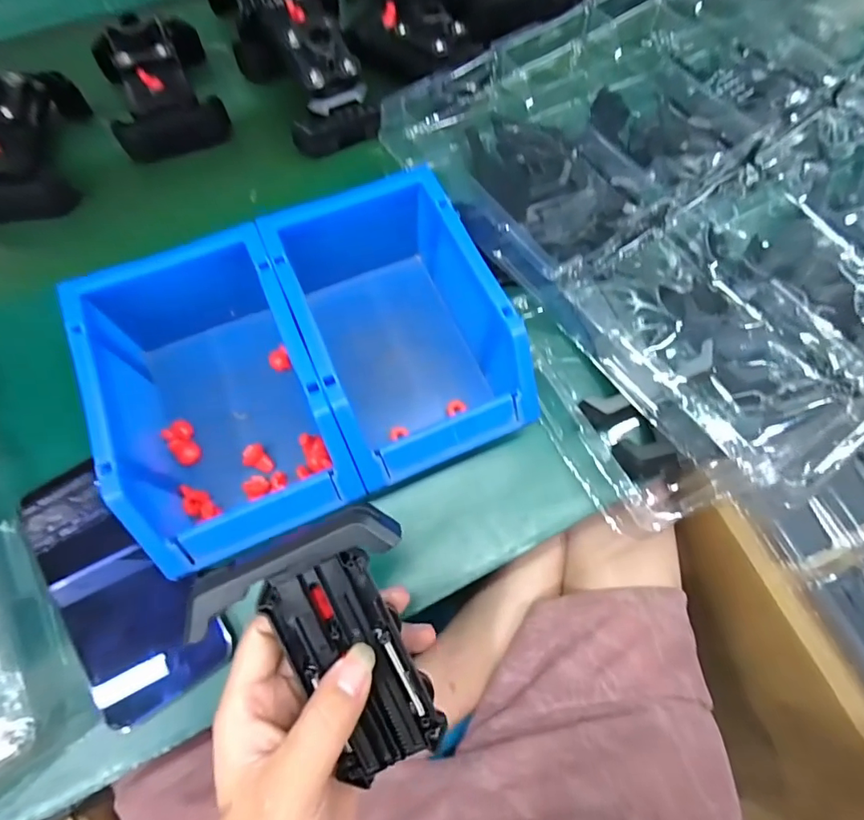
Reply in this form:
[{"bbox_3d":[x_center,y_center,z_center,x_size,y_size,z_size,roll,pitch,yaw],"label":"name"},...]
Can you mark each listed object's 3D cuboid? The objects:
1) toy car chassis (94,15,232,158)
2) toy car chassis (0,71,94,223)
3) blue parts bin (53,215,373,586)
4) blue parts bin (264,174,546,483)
[{"bbox_3d":[-0.241,-0.288,0.433,0.095,0.063,0.123,-20,70,-8],"label":"toy car chassis"},{"bbox_3d":[-0.350,-0.230,0.408,0.095,0.064,0.133,-11,69,-5],"label":"toy car chassis"},{"bbox_3d":[-0.130,-0.009,0.314,0.120,0.084,0.183,-22,71,-9],"label":"blue parts bin"},{"bbox_3d":[-0.021,-0.052,0.333,0.118,0.083,0.179,-23,71,-9],"label":"blue parts bin"}]

